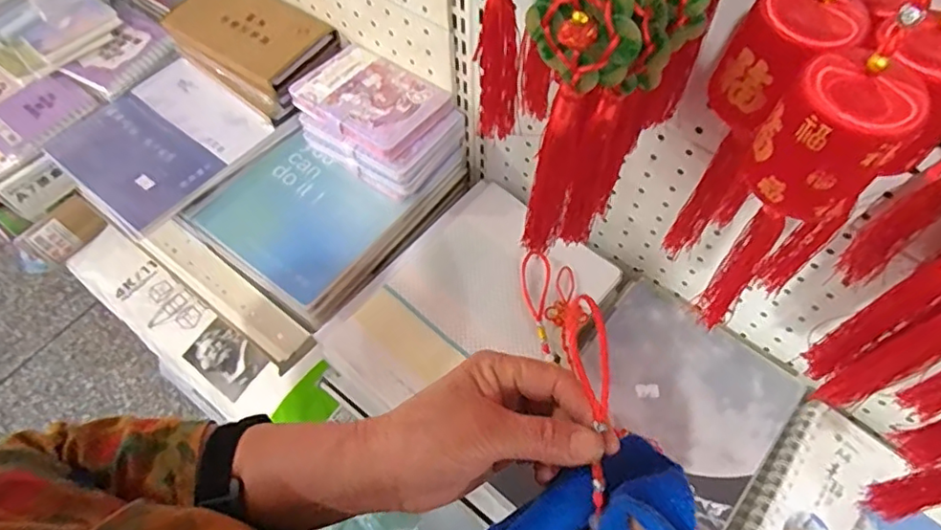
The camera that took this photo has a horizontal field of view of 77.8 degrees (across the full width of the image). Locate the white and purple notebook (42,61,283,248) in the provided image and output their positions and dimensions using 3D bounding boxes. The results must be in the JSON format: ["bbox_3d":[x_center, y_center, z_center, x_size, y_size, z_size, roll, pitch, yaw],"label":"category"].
[{"bbox_3d":[-0.350,-0.143,0.658,0.184,0.013,0.188,36,67,19],"label":"white and purple notebook"}]

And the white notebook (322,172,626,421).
[{"bbox_3d":[-0.008,0.047,0.587,0.184,0.021,0.258,39,75,17],"label":"white notebook"}]

